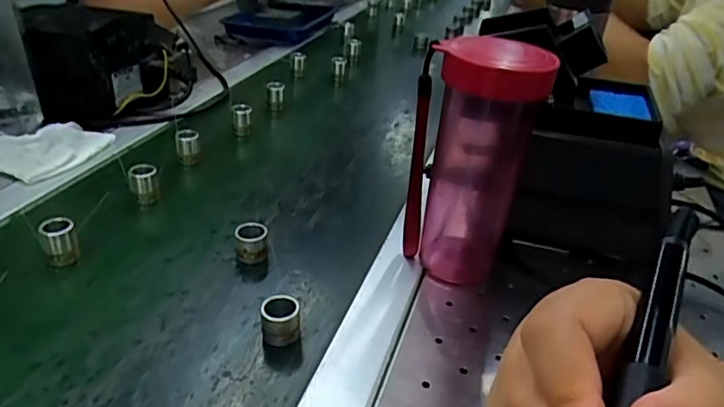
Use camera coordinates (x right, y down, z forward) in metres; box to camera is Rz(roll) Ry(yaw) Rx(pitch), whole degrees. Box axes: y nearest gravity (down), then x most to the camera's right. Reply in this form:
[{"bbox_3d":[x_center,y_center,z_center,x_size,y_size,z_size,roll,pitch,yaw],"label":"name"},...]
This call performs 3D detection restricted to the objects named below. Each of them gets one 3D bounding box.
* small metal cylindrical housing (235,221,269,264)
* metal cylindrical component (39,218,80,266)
[{"bbox_3d":[-0.085,0.031,0.430,0.024,0.030,0.018,-3,31,-10],"label":"small metal cylindrical housing"},{"bbox_3d":[-0.225,0.031,0.419,0.021,0.038,0.019,-17,36,-30],"label":"metal cylindrical component"}]

